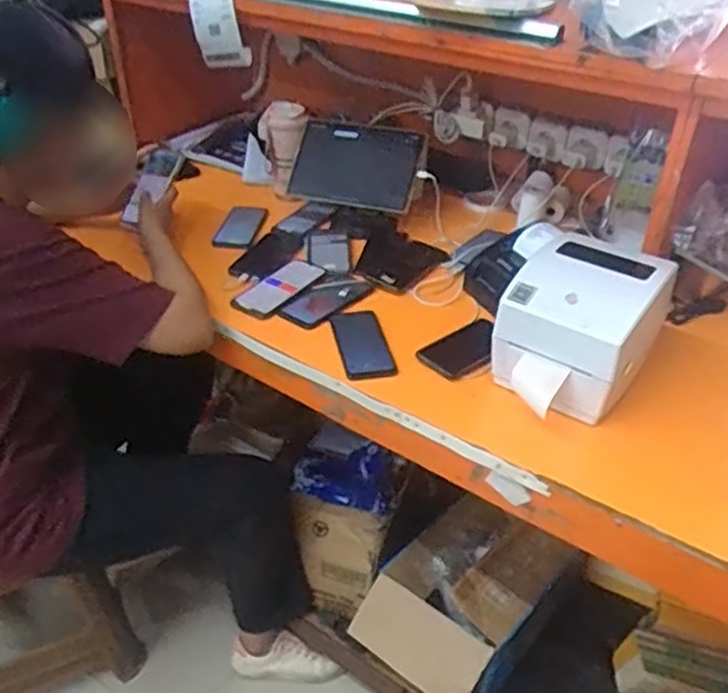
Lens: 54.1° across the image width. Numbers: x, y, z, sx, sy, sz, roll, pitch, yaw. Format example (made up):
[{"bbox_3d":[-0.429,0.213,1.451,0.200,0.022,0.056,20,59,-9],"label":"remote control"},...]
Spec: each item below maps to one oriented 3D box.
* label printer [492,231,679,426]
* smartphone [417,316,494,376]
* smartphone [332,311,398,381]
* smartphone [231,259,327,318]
[{"bbox_3d":[0.289,-0.026,0.970,0.177,0.152,0.251,26,43,32],"label":"label printer"},{"bbox_3d":[0.151,0.002,1.075,0.141,0.008,0.071,-31,57,-28],"label":"smartphone"},{"bbox_3d":[-0.003,-0.008,1.076,0.075,0.008,0.160,-7,36,-10],"label":"smartphone"},{"bbox_3d":[-0.142,-0.103,1.207,0.090,0.010,0.163,30,53,32],"label":"smartphone"}]

